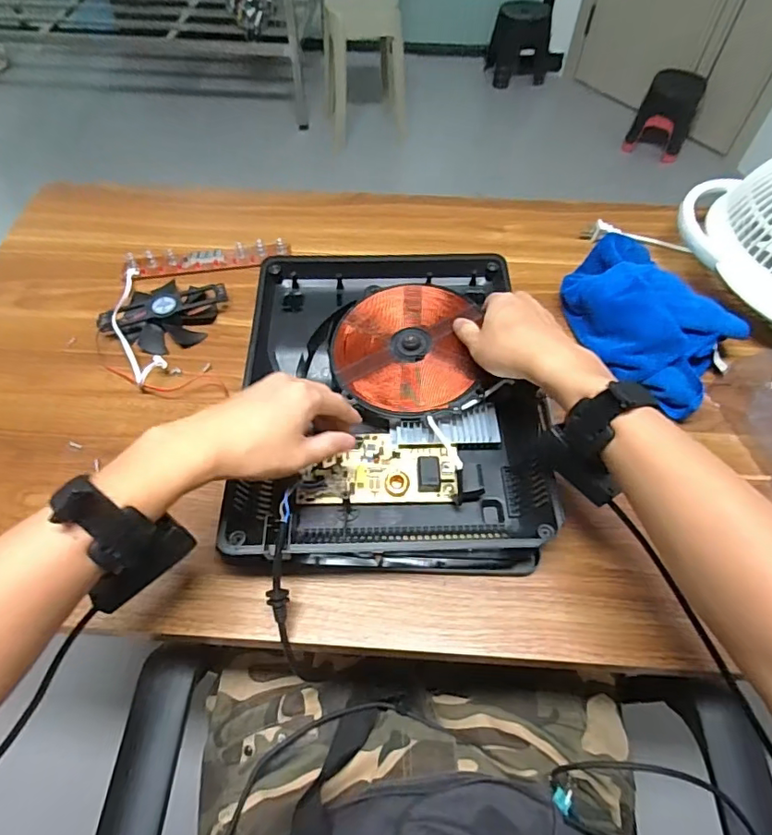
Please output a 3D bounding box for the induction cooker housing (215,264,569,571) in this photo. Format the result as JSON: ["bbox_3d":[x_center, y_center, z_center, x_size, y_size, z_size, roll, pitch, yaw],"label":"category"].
[{"bbox_3d":[0.004,-0.030,0.519,0.270,0.067,0.347,-1,57,-1],"label":"induction cooker housing"}]

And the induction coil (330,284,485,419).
[{"bbox_3d":[0.018,-0.070,0.519,0.141,0.020,0.156,2,57,1],"label":"induction coil"}]

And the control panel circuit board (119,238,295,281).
[{"bbox_3d":[-0.221,-0.196,0.652,0.198,0.013,0.039,-9,58,-6],"label":"control panel circuit board"}]

